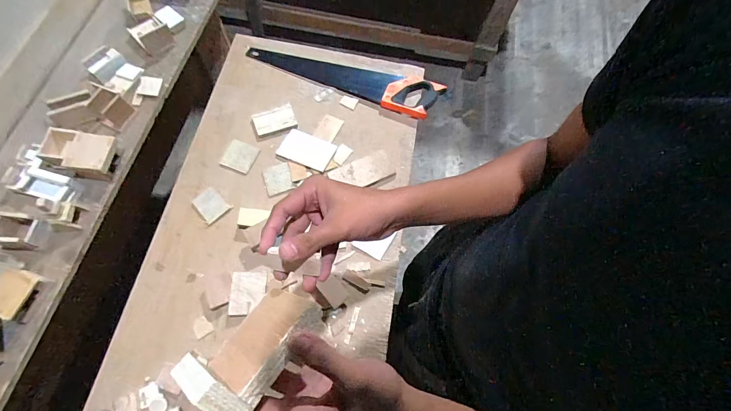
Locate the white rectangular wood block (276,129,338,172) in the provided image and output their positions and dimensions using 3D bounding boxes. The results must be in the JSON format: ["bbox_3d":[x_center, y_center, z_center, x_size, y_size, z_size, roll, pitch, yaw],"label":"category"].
[{"bbox_3d":[-0.140,-0.136,0.833,0.122,0.007,0.080,22,70,5],"label":"white rectangular wood block"}]

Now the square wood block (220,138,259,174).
[{"bbox_3d":[-0.298,-0.118,0.824,0.071,0.010,0.072,20,70,4],"label":"square wood block"}]

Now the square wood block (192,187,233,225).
[{"bbox_3d":[-0.345,-0.001,0.773,0.060,0.007,0.074,-41,77,-16],"label":"square wood block"}]

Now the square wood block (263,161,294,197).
[{"bbox_3d":[-0.205,-0.061,0.810,0.062,0.007,0.072,-17,72,-9],"label":"square wood block"}]

